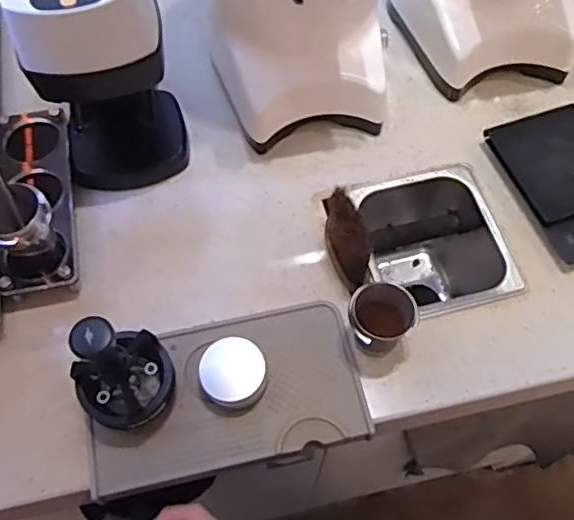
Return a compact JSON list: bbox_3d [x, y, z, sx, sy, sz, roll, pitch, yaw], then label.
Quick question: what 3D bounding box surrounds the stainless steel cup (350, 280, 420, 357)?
[{"bbox_3d":[0.092,0.059,0.600,0.061,0.065,0.056,0,63,0],"label":"stainless steel cup"}]

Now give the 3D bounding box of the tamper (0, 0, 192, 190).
[{"bbox_3d":[-0.193,-0.232,0.637,0.134,0.267,0.196,-8,63,-4],"label":"tamper"}]

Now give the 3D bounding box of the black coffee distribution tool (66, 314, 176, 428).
[{"bbox_3d":[-0.145,0.105,0.537,0.083,0.162,0.072,-32,67,-15],"label":"black coffee distribution tool"}]

